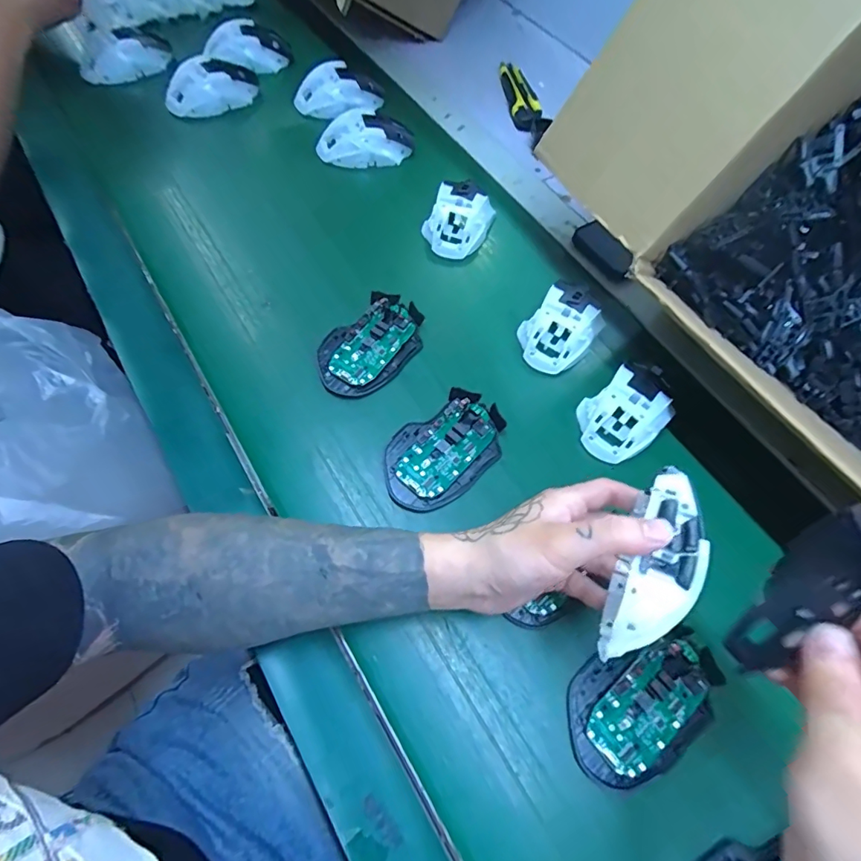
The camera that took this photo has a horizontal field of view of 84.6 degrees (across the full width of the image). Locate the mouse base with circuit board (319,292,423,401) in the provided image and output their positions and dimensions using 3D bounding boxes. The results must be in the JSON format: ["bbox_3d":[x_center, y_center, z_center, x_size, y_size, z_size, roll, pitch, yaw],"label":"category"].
[{"bbox_3d":[-0.055,-0.080,0.442,0.113,0.024,0.068,-40,75,-20],"label":"mouse base with circuit board"}]

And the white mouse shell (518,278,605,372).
[{"bbox_3d":[0.129,-0.101,0.461,0.069,0.039,0.096,35,67,11],"label":"white mouse shell"}]

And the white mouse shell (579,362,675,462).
[{"bbox_3d":[0.176,-0.017,0.419,0.093,0.033,0.064,-32,72,-18],"label":"white mouse shell"}]

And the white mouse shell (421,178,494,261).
[{"bbox_3d":[0.030,-0.232,0.521,0.068,0.041,0.092,34,67,10],"label":"white mouse shell"}]

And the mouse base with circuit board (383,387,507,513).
[{"bbox_3d":[0.012,0.015,0.398,0.113,0.021,0.071,-35,73,-19],"label":"mouse base with circuit board"}]

